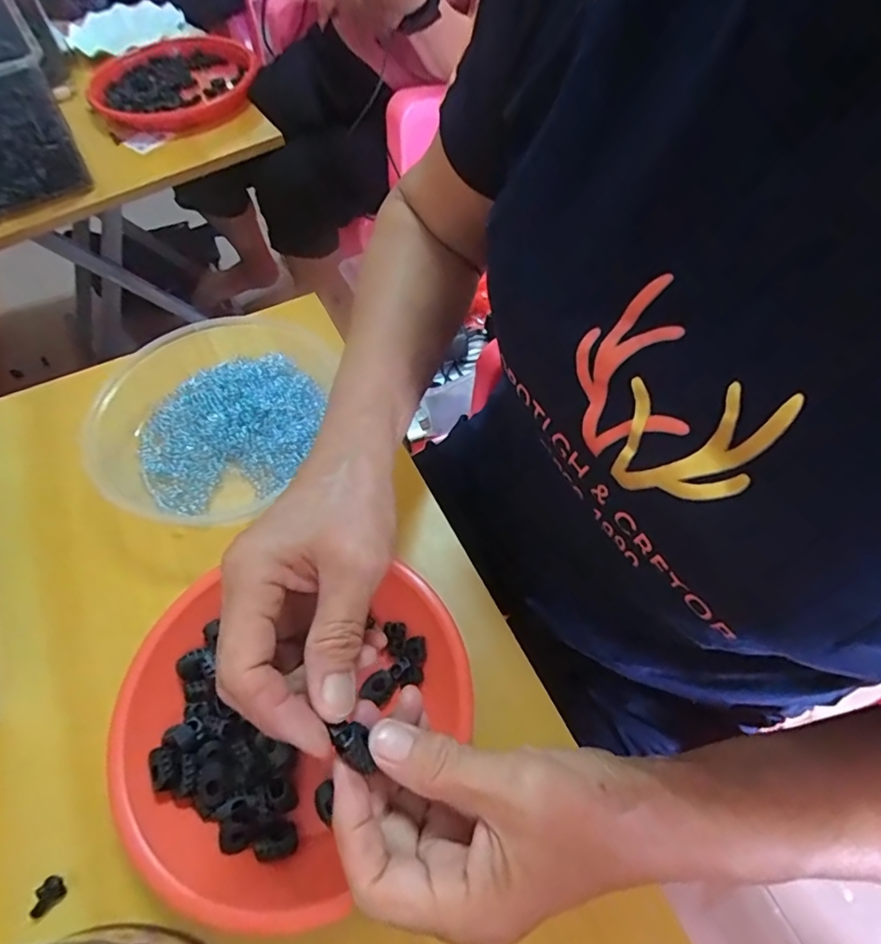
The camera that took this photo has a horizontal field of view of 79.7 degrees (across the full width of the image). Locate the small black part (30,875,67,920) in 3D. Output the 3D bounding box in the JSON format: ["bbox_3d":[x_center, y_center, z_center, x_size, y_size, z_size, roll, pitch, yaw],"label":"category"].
[{"bbox_3d":[-0.202,0.219,0.271,0.012,0.007,0.018,13,60,9],"label":"small black part"}]

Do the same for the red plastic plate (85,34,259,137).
[{"bbox_3d":[-0.402,-0.596,0.799,0.235,0.033,0.272,-34,64,-18],"label":"red plastic plate"}]

